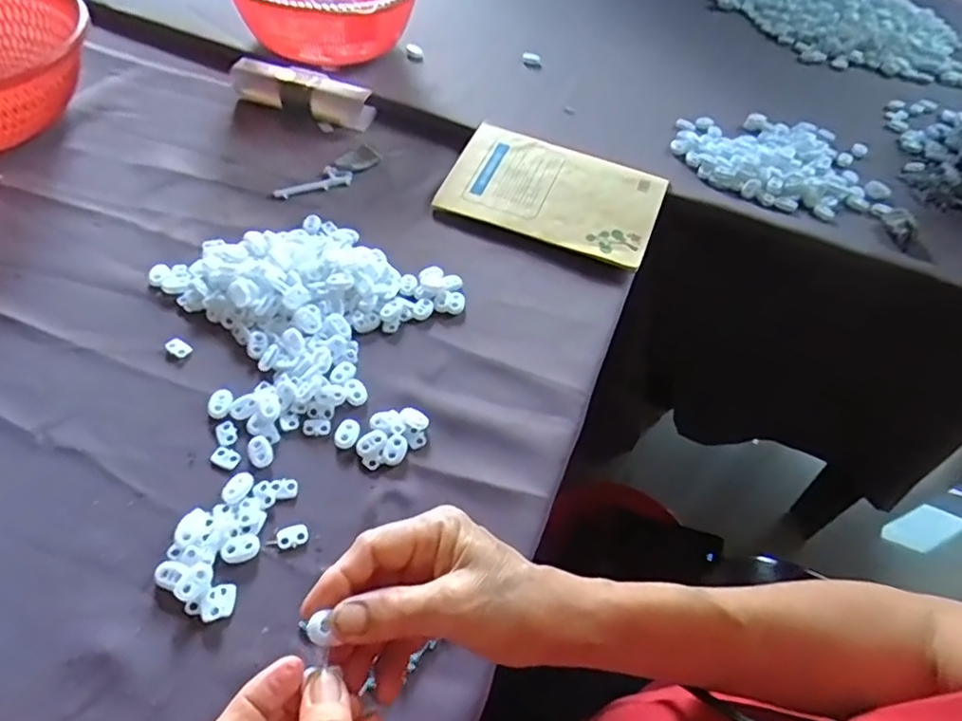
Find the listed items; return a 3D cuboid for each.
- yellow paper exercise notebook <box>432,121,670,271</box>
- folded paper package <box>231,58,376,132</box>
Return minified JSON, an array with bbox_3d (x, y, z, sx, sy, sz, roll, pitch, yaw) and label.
[{"bbox_3d":[0.072,-0.170,0.621,0.205,0.014,0.131,20,60,11],"label":"yellow paper exercise notebook"},{"bbox_3d":[-0.201,-0.297,0.684,0.161,0.030,0.051,22,53,12],"label":"folded paper package"}]

